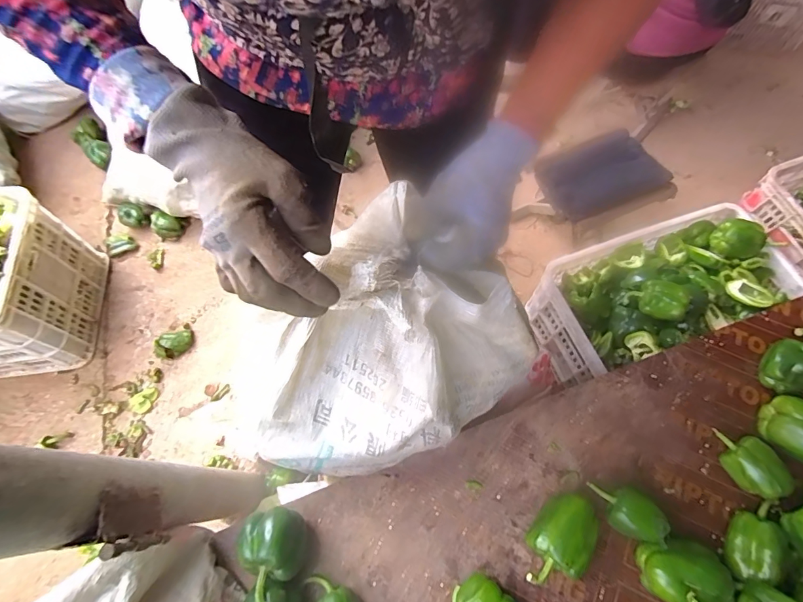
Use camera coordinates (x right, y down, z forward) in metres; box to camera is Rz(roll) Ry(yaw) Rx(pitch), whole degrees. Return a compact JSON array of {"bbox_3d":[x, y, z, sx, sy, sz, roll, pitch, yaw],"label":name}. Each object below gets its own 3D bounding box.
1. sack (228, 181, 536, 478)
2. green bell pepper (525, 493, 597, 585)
[{"bbox_3d":[-0.020,0.080,0.420,0.196,0.254,0.267,40,72,16],"label":"sack"},{"bbox_3d":[0.219,0.332,0.567,0.077,0.078,0.132,40,72,15],"label":"green bell pepper"}]

